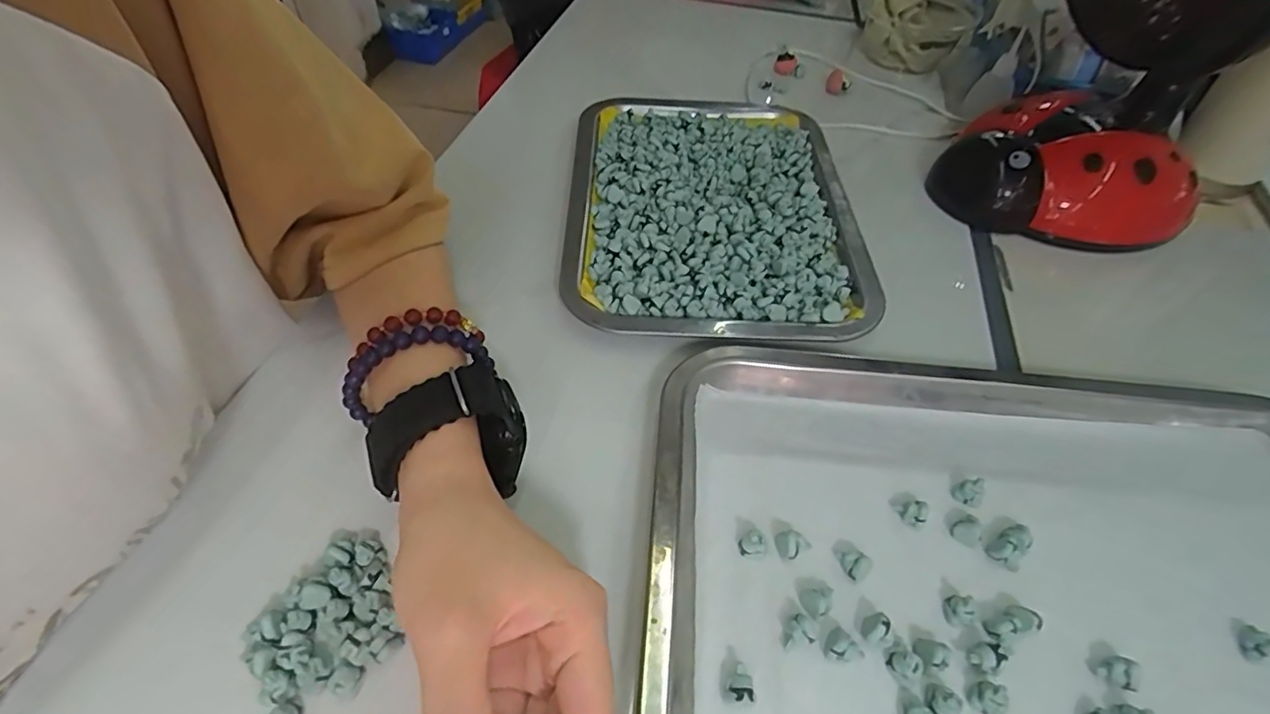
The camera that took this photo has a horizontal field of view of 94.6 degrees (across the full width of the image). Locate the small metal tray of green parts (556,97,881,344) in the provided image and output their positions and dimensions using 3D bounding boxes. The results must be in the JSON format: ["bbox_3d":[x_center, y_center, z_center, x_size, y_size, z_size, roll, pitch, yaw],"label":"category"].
[{"bbox_3d":[0.051,-0.109,0.409,0.194,0.033,0.258,1,50,-2],"label":"small metal tray of green parts"}]

